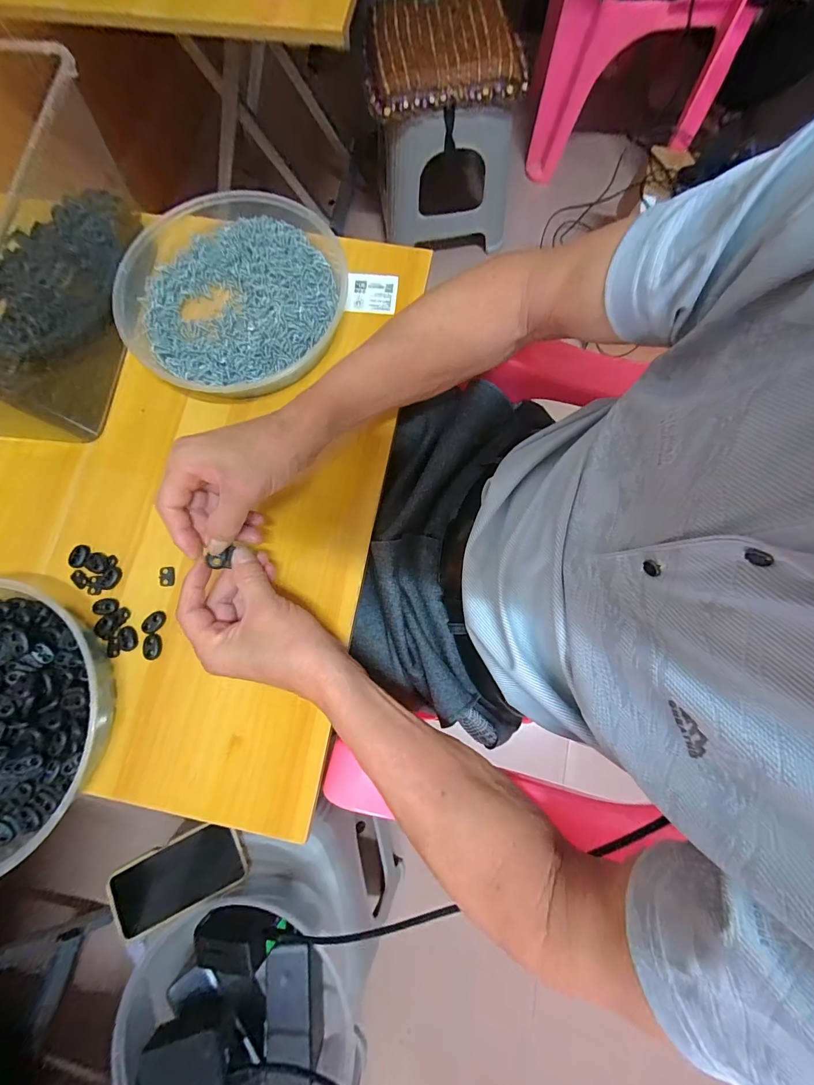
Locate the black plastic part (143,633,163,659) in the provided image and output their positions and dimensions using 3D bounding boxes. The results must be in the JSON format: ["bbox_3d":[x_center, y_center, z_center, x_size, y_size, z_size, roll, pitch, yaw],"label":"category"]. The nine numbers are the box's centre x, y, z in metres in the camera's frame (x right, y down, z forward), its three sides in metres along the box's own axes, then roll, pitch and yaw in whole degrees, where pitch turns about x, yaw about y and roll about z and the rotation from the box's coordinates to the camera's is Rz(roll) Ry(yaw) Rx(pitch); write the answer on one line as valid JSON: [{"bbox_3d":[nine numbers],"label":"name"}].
[{"bbox_3d":[-0.228,0.093,0.349,0.015,0.004,0.022,7,78,3],"label":"black plastic part"}]

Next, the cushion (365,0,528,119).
[{"bbox_3d":[0.070,-0.945,0.737,0.304,0.073,0.232,-7,78,0],"label":"cushion"}]

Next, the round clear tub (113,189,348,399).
[{"bbox_3d":[-0.180,-0.251,0.403,0.209,0.040,0.224,0,78,1],"label":"round clear tub"}]

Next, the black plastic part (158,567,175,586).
[{"bbox_3d":[-0.226,0.032,0.365,0.014,0.004,0.019,-7,78,0],"label":"black plastic part"}]

